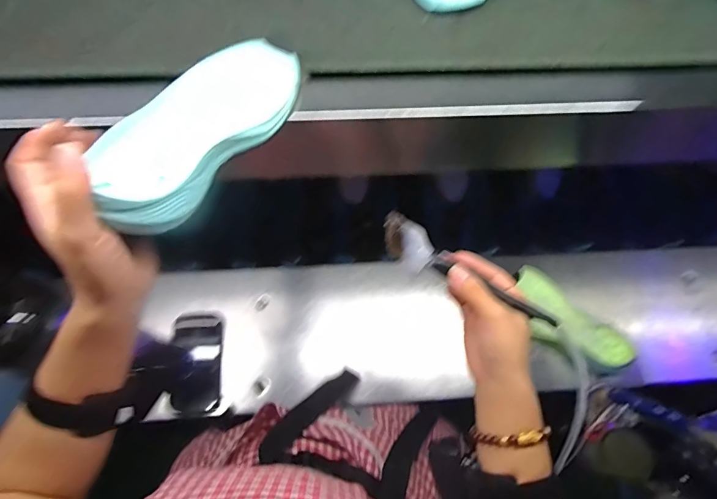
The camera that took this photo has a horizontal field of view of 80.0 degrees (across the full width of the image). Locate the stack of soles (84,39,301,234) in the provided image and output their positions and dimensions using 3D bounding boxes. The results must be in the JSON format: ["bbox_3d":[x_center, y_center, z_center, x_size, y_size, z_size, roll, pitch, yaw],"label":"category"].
[{"bbox_3d":[-0.120,-0.095,0.330,0.084,0.034,0.209,20,54,7],"label":"stack of soles"}]

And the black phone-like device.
[{"bbox_3d":[-0.263,0.183,0.699,0.079,0.012,0.159,0,72,-9],"label":"black phone-like device"}]

